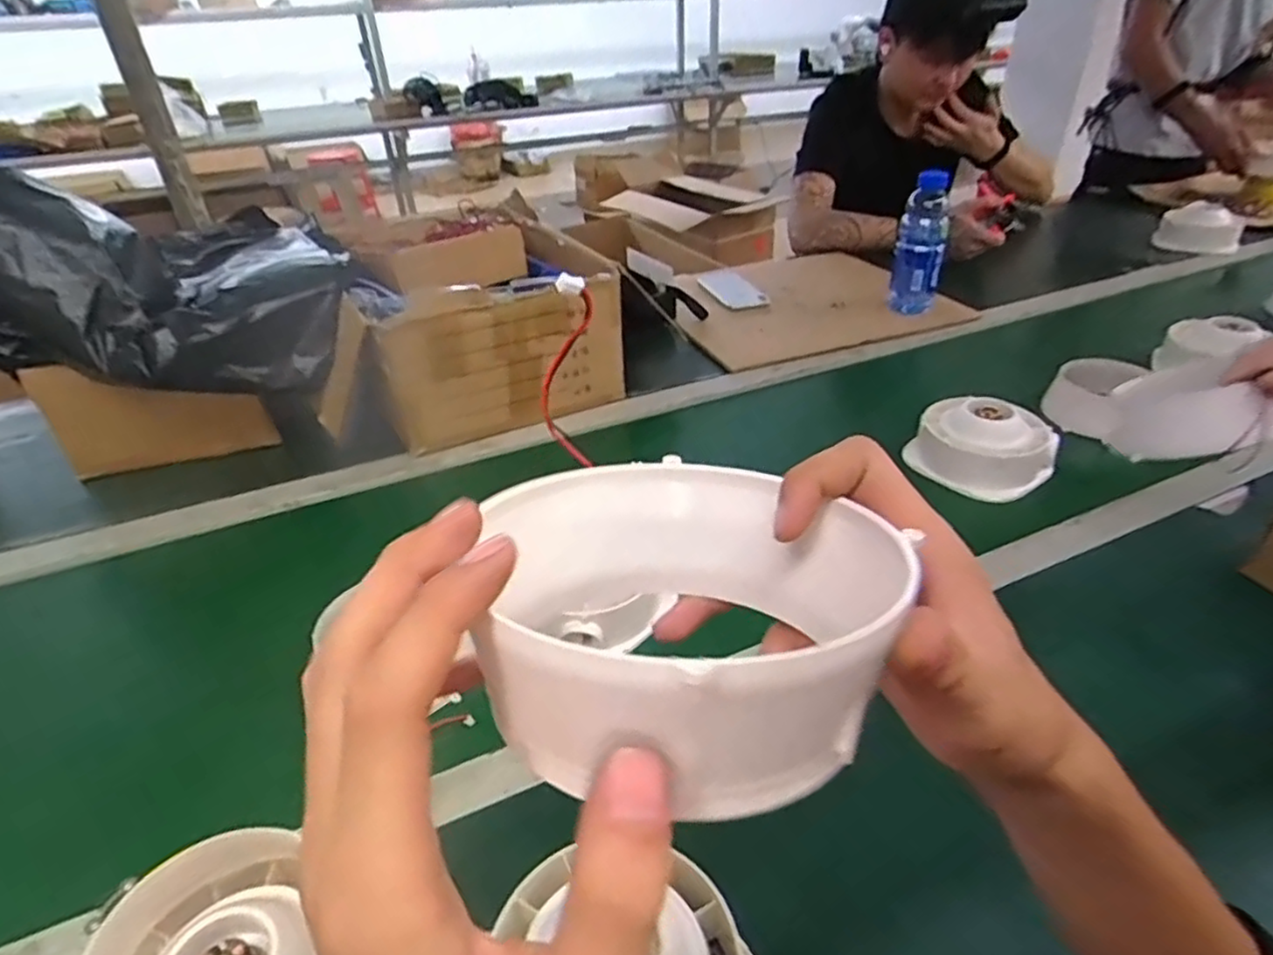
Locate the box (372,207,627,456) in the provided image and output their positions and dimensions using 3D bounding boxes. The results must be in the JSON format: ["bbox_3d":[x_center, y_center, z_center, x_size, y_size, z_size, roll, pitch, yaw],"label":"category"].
[{"bbox_3d":[-0.185,-0.195,0.903,0.293,0.186,0.217,-16,37,-19],"label":"box"}]

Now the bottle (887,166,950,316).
[{"bbox_3d":[0.441,-0.357,1.087,0.073,0.202,0.066,11,37,18],"label":"bottle"}]

